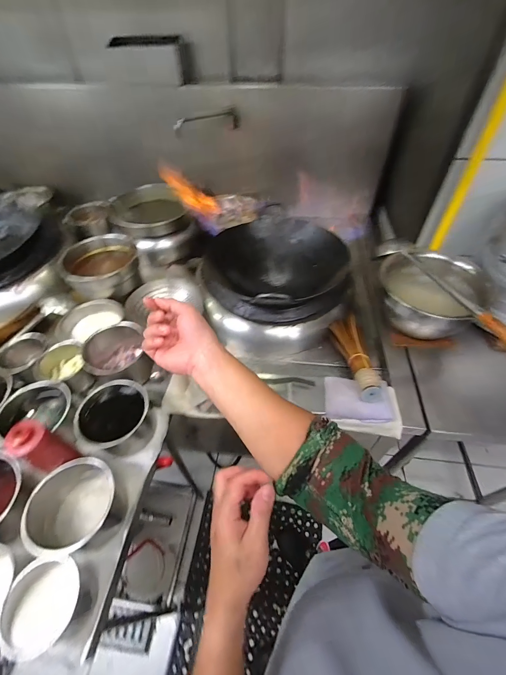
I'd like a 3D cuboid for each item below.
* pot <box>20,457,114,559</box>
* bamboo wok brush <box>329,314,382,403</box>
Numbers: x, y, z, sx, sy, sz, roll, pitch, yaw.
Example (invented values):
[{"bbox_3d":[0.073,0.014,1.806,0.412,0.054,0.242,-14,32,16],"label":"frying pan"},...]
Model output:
[{"bbox_3d":[-0.337,0.326,0.574,0.155,0.095,0.135,-29,55,-22],"label":"pot"},{"bbox_3d":[0.284,0.041,0.783,0.090,0.076,0.290,-4,49,-2],"label":"bamboo wok brush"}]

